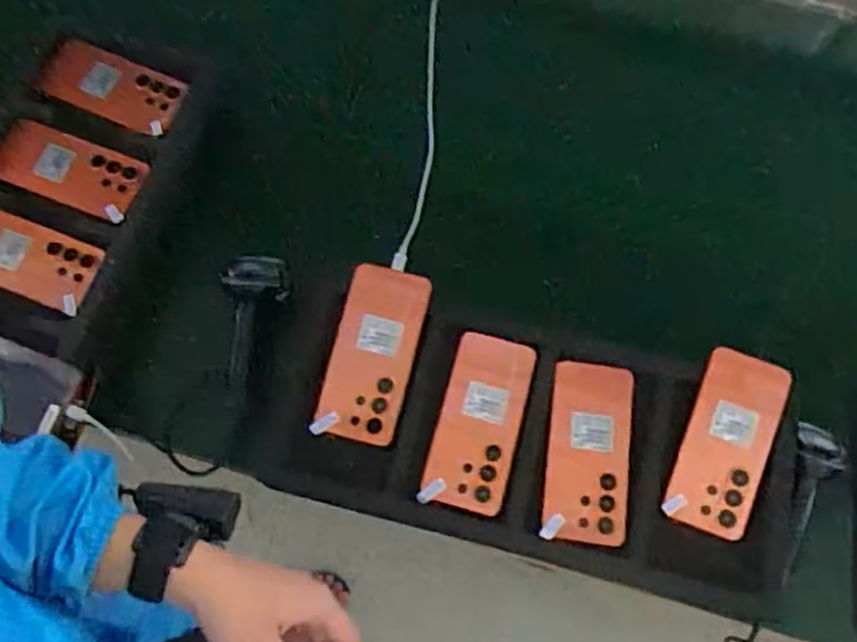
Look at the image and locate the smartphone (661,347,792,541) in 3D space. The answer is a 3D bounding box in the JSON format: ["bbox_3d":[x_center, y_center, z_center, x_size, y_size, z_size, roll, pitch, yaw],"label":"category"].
[{"bbox_3d":[0.288,0.118,0.716,0.079,0.011,0.172,20,85,6],"label":"smartphone"}]

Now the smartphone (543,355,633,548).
[{"bbox_3d":[0.157,0.127,0.722,0.082,0.012,0.173,7,71,1],"label":"smartphone"}]

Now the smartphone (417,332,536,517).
[{"bbox_3d":[0.051,0.099,0.734,0.080,0.005,0.177,14,71,4],"label":"smartphone"}]

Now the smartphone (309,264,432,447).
[{"bbox_3d":[-0.056,0.032,0.741,0.082,0.006,0.175,13,78,3],"label":"smartphone"}]

